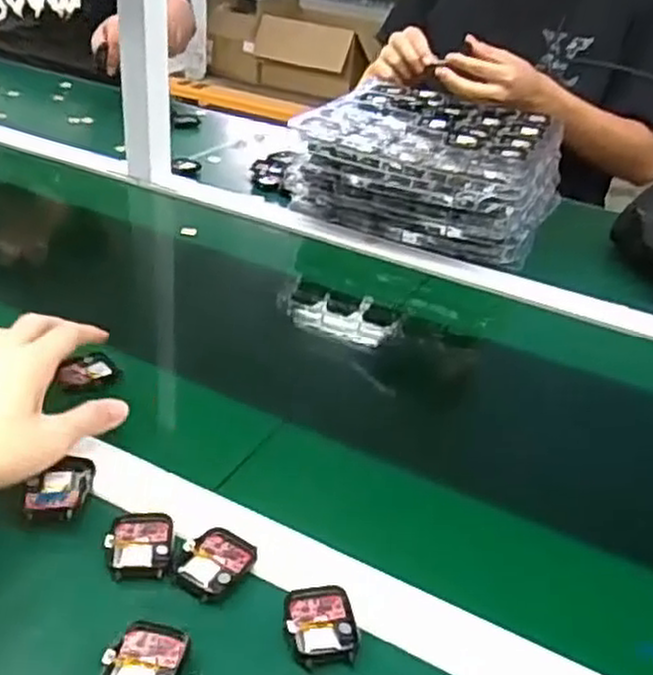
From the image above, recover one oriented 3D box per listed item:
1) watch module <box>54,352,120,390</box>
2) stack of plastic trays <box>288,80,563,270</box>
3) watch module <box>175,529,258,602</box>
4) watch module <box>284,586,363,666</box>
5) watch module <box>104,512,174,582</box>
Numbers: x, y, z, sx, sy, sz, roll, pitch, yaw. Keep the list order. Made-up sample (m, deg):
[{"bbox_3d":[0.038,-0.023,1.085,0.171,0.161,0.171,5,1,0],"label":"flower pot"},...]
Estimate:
[{"bbox_3d":[-0.186,0.027,0.603,0.041,0.005,0.034,-10,45,-16],"label":"watch module"},{"bbox_3d":[0.128,-0.211,0.935,0.281,0.109,0.254,18,34,18],"label":"stack of plastic trays"},{"bbox_3d":[-0.065,0.130,0.445,0.038,0.005,0.045,24,36,27],"label":"watch module"},{"bbox_3d":[-0.003,0.154,0.416,0.037,0.004,0.047,-2,33,-12],"label":"watch module"},{"bbox_3d":[-0.110,0.122,0.452,0.039,0.006,0.048,0,32,-10],"label":"watch module"}]

